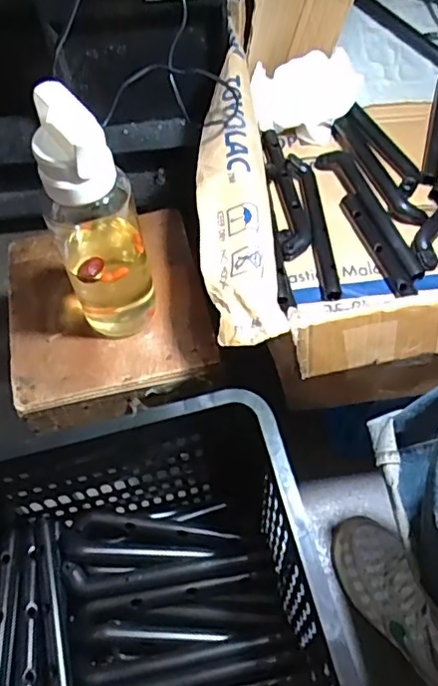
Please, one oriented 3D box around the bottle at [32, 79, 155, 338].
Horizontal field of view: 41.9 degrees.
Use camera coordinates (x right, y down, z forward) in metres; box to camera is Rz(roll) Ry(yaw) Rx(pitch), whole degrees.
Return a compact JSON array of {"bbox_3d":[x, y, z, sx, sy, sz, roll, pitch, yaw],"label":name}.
[{"bbox_3d":[-0.124,-0.118,0.602,0.080,0.302,0.080,-16,58,-8],"label":"bottle"}]

